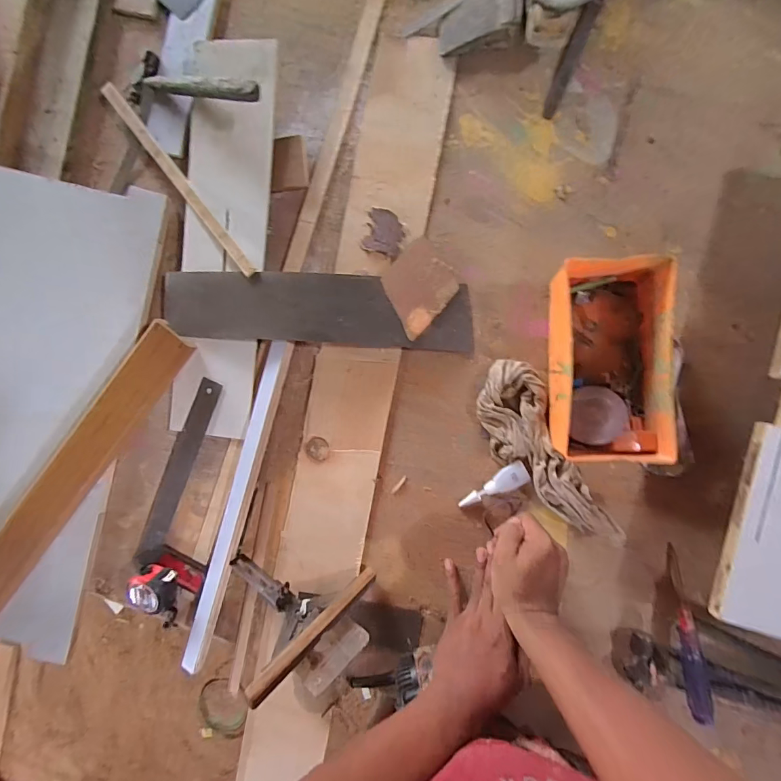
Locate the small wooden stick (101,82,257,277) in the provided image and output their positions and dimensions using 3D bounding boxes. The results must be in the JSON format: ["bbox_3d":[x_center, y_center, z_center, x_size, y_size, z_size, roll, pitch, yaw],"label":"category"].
[{"bbox_3d":[-0.318,-0.315,0.585,0.018,0.015,0.387,-39,85,5],"label":"small wooden stick"}]

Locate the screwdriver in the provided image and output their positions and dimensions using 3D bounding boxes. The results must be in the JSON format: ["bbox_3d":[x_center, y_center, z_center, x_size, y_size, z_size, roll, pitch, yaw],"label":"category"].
[{"bbox_3d":[0.376,0.304,0.504,0.024,0.020,0.196,-2,73,7],"label":"screwdriver"}]

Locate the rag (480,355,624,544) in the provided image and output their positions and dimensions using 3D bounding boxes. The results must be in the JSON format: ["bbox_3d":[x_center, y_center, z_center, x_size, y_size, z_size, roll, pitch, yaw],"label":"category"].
[{"bbox_3d":[0.200,0.089,0.541,0.096,0.031,0.262,-25,87,6],"label":"rag"}]

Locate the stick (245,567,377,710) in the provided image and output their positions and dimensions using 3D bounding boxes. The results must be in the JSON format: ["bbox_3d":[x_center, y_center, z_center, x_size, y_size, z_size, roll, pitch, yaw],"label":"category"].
[{"bbox_3d":[-0.086,0.289,0.488,0.012,0.204,0.023,-34,85,40],"label":"stick"}]

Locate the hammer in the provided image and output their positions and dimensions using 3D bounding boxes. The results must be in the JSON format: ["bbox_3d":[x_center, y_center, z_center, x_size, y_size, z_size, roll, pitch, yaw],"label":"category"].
[{"bbox_3d":[-0.281,-0.430,0.563,0.254,0.023,0.072,27,93,25],"label":"hammer"}]

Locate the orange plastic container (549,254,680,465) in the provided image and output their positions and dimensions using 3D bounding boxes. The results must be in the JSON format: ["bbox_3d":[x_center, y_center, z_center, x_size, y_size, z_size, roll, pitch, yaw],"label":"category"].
[{"bbox_3d":[0.271,-0.036,0.502,0.122,0.076,0.239,0,90,7],"label":"orange plastic container"}]

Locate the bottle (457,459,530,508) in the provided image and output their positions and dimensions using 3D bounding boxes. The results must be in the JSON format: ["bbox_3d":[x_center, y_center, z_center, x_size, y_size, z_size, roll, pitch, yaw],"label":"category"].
[{"bbox_3d":[0.140,0.131,0.554,0.101,0.017,0.032,-25,87,6],"label":"bottle"}]

